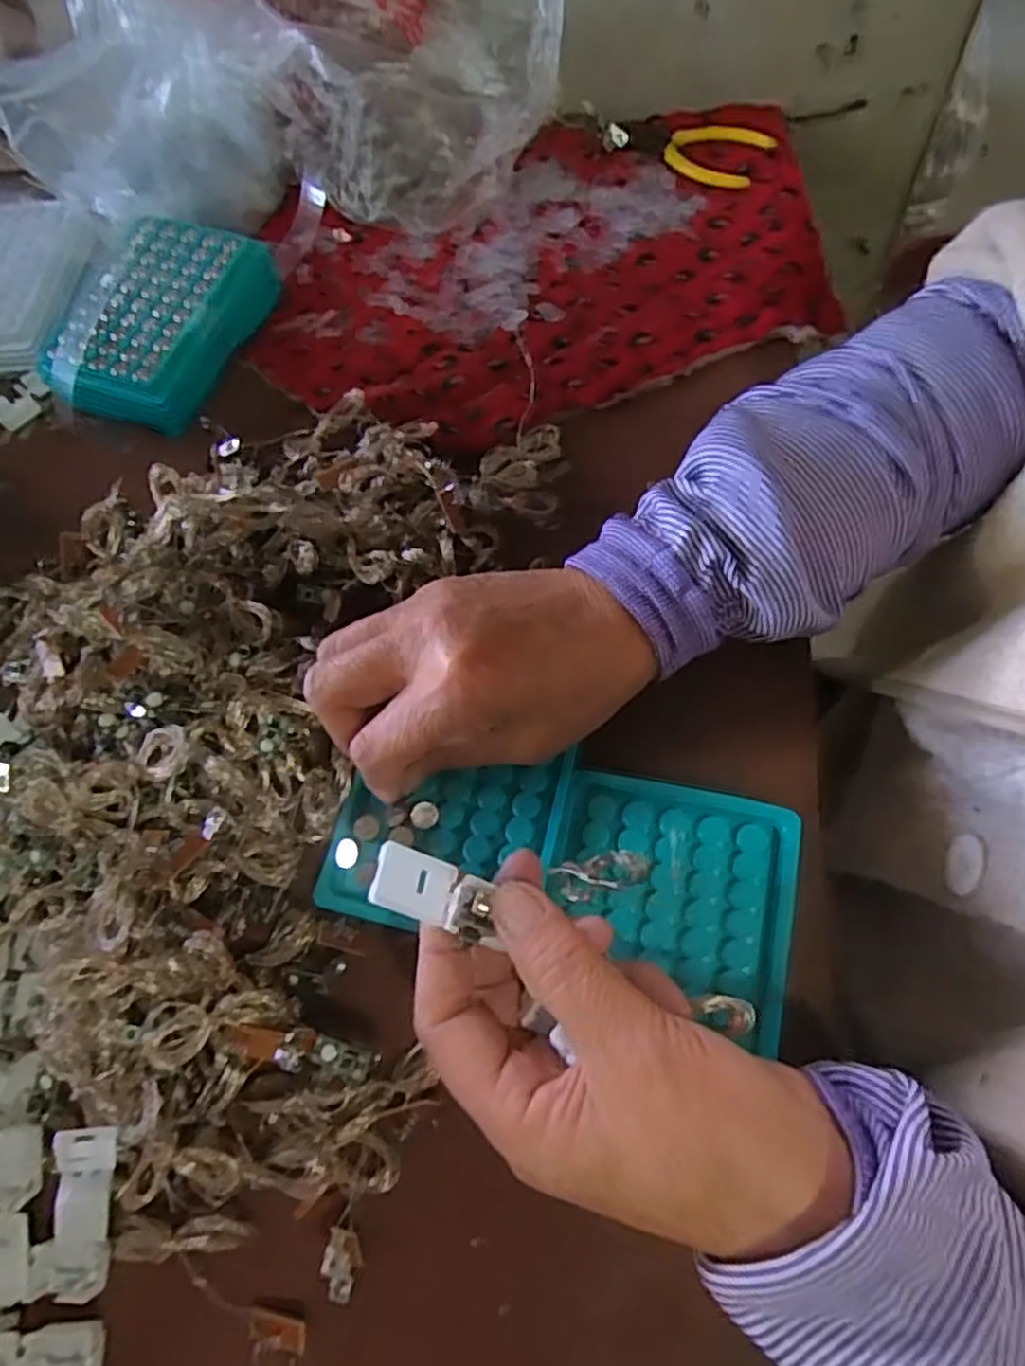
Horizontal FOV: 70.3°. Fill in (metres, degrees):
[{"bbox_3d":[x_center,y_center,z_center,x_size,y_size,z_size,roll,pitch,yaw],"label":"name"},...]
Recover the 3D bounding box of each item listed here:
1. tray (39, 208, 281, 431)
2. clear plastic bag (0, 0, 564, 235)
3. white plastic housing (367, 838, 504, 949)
[{"bbox_3d":[-0.223,-0.229,0.447,0.113,0.031,0.133,15,69,13],"label":"tray"},{"bbox_3d":[-0.142,-0.380,0.450,0.332,0.112,0.129,8,67,11],"label":"clear plastic bag"},{"bbox_3d":[-0.024,0.067,0.232,0.044,0.006,0.019,30,68,-21],"label":"white plastic housing"}]

